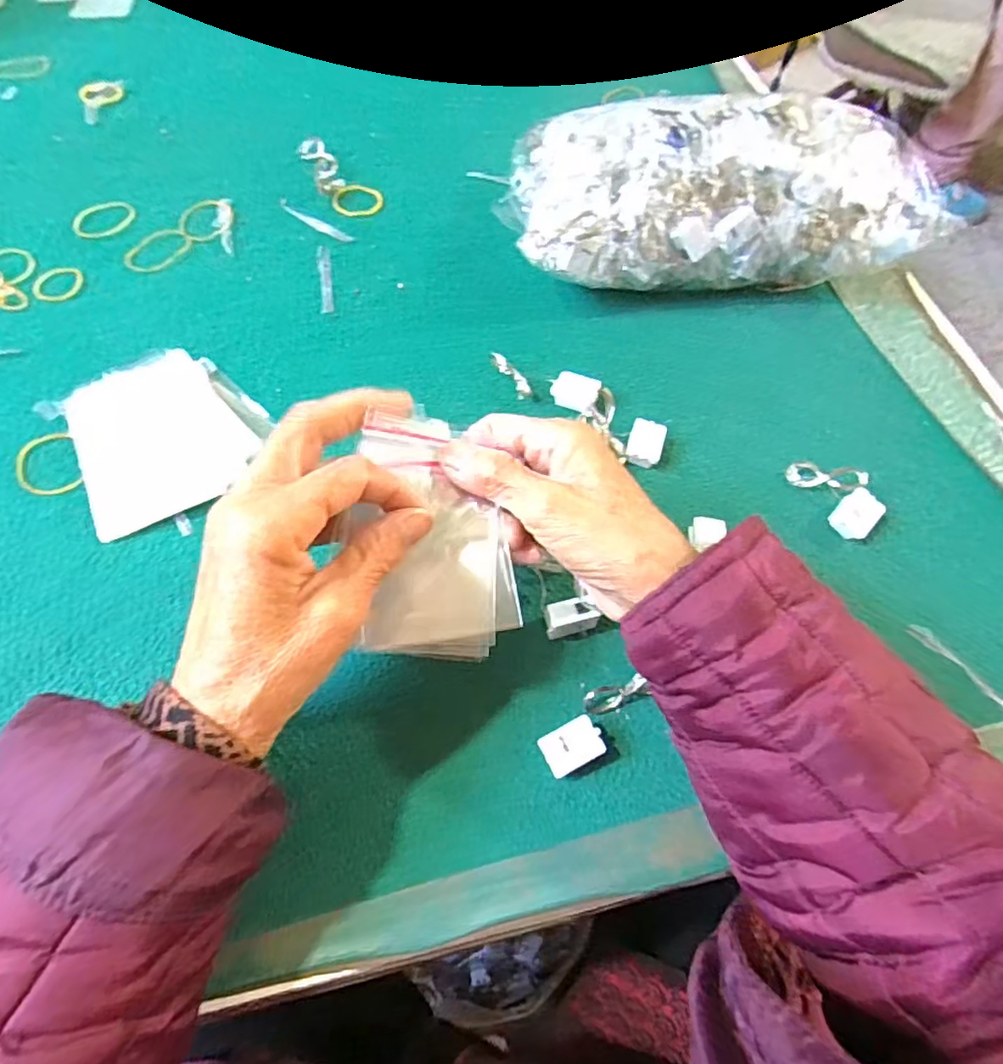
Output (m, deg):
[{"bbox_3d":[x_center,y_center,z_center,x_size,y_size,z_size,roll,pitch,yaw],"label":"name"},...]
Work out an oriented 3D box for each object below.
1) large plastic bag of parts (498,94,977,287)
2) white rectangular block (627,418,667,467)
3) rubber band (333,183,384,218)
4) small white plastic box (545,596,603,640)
[{"bbox_3d":[0.150,-0.238,0.430,0.283,0.092,0.129,0,63,-4],"label":"large plastic bag of parts"},{"bbox_3d":[0.089,-0.055,0.372,0.021,0.014,0.026,16,63,5],"label":"white rectangular block"},{"bbox_3d":[-0.115,-0.265,0.478,0.040,0.004,0.035,-24,67,-15],"label":"rubber band"},{"bbox_3d":[0.037,0.045,0.315,0.026,0.021,0.014,-10,64,-9],"label":"small white plastic box"}]

